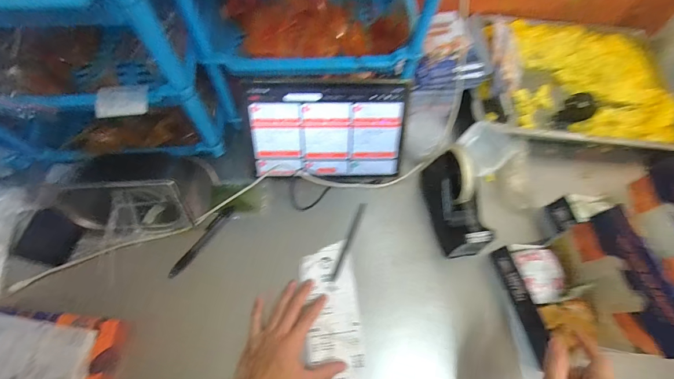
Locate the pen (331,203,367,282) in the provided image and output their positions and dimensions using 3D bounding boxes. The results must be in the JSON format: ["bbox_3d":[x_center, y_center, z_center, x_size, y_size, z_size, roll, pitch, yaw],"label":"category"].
[{"bbox_3d":[0.020,0.084,0.537,0.012,0.011,0.137,21,68,7],"label":"pen"}]

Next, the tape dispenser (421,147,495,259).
[{"bbox_3d":[0.182,0.020,0.509,0.053,0.102,0.155,-12,68,-7],"label":"tape dispenser"}]

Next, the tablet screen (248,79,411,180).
[{"bbox_3d":[-0.012,-0.087,0.522,0.234,0.162,0.008,1,32,-3],"label":"tablet screen"}]

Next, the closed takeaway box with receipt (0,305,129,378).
[{"bbox_3d":[-0.389,0.214,0.419,0.182,0.073,0.111,8,67,2],"label":"closed takeaway box with receipt"}]

